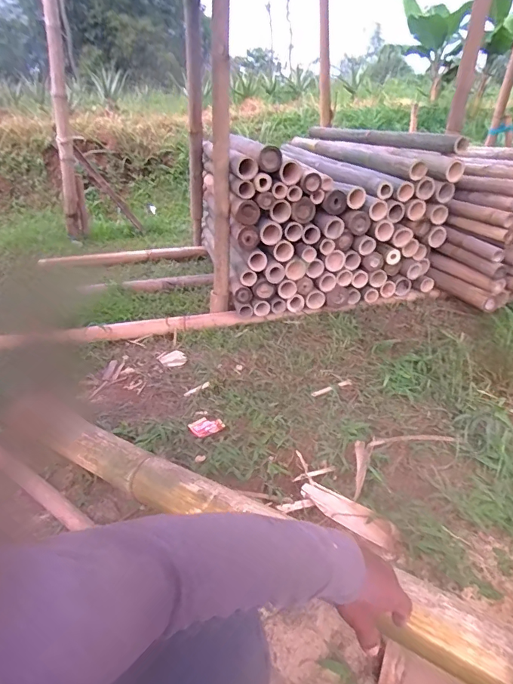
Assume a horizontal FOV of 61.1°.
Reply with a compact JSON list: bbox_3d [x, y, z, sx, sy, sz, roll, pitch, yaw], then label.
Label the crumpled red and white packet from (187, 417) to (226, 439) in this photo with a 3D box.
[{"bbox_3d":[-0.141,0.233,1.212,0.088,0.004,0.070,-22,34,-34],"label":"crumpled red and white packet"}]

